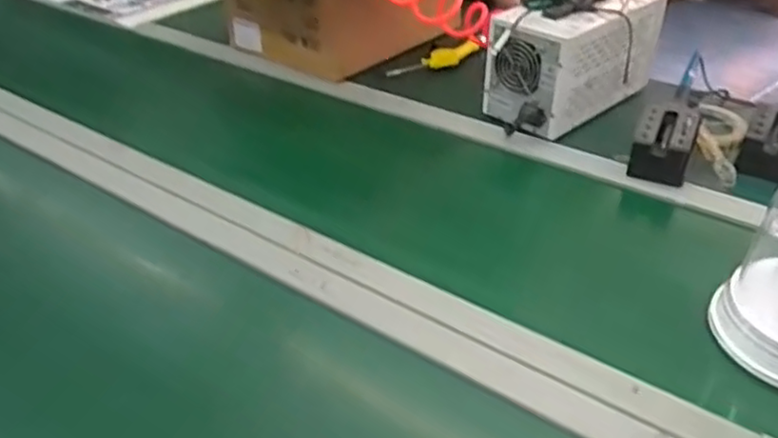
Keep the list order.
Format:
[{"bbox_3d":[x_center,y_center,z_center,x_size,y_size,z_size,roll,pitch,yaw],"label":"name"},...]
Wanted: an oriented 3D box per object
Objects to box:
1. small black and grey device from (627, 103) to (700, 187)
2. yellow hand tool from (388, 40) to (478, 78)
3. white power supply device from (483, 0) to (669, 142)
[{"bbox_3d":[0.352,-0.096,0.855,0.073,0.077,0.069,17,40,24],"label":"small black and grey device"},{"bbox_3d":[0.074,-0.278,1.161,0.170,0.034,0.021,-15,39,-18],"label":"yellow hand tool"},{"bbox_3d":[0.272,-0.241,0.981,0.263,0.154,0.125,-26,43,-30],"label":"white power supply device"}]

